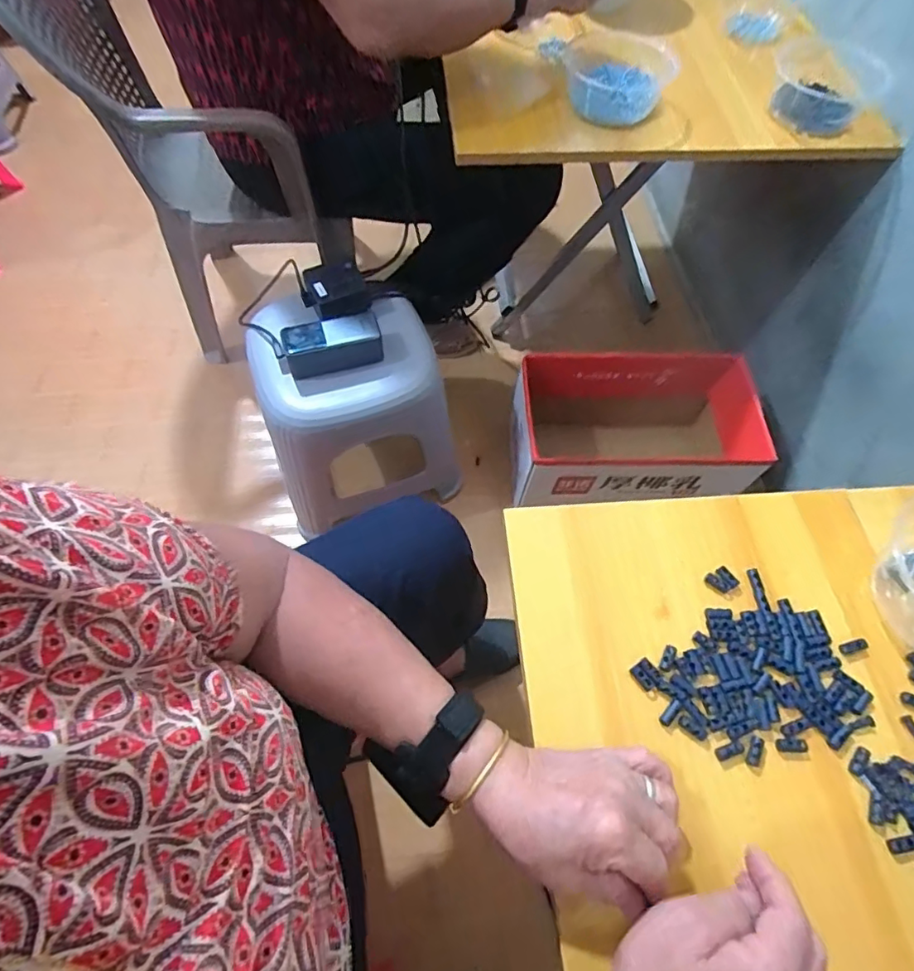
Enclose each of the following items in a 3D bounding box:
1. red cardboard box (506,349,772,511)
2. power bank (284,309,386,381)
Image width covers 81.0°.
[{"bbox_3d":[0.298,-0.086,0.941,0.374,0.190,0.215,1,62,-2],"label":"red cardboard box"},{"bbox_3d":[-0.169,-0.193,0.727,0.128,0.050,0.058,-15,64,-10],"label":"power bank"}]

